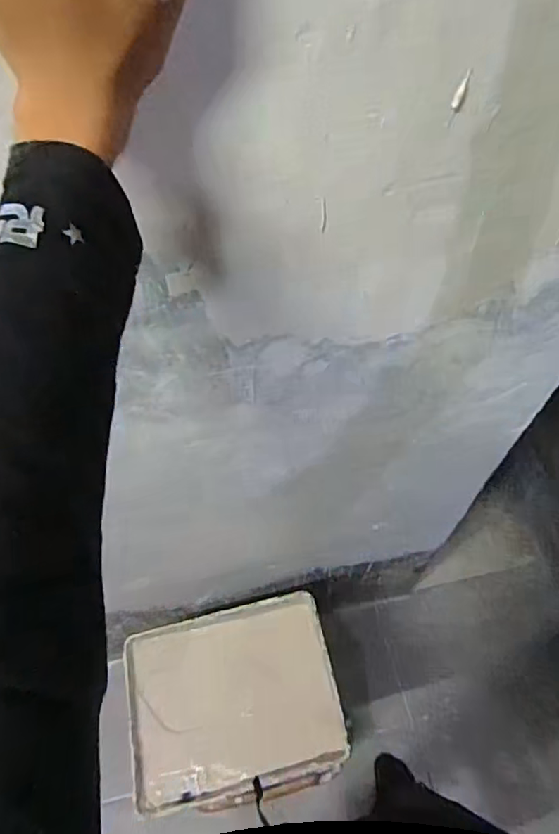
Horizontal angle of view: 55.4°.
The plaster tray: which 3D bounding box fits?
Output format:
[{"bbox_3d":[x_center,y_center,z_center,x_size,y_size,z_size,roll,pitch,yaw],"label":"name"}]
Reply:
[{"bbox_3d":[-0.082,0.489,0.921,0.351,0.046,0.293,-12,57,-5],"label":"plaster tray"}]

